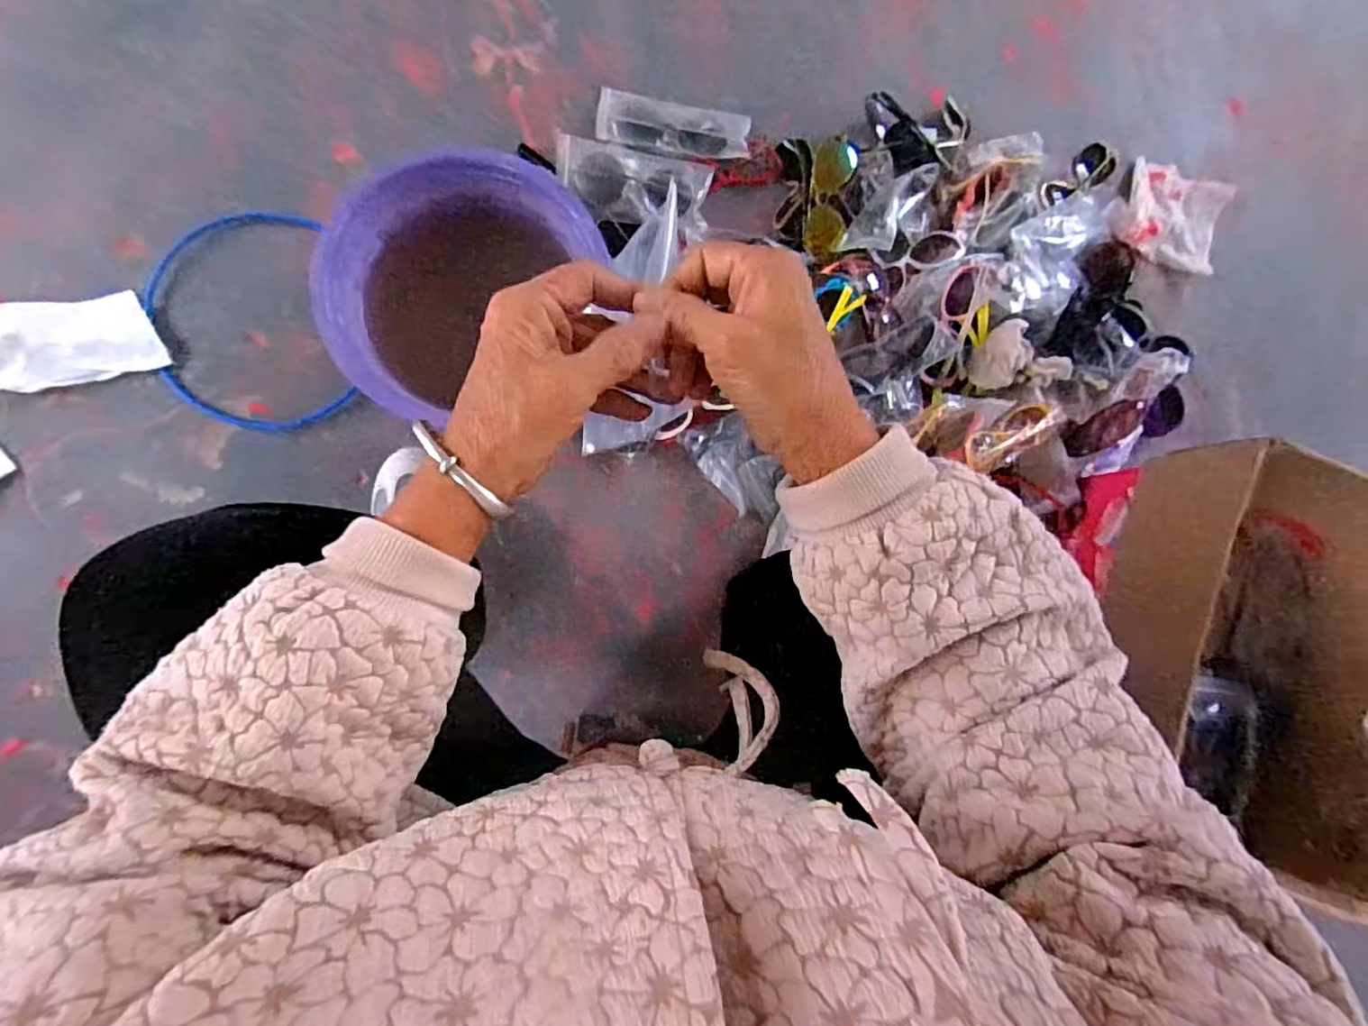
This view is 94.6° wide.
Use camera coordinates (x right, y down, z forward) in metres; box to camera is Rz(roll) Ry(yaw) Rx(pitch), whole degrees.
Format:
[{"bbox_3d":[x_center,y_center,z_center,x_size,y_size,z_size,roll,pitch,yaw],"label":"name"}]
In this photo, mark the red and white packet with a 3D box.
[{"bbox_3d":[0.642,-0.395,0.840,0.152,0.038,0.136,21,84,-5],"label":"red and white packet"}]

